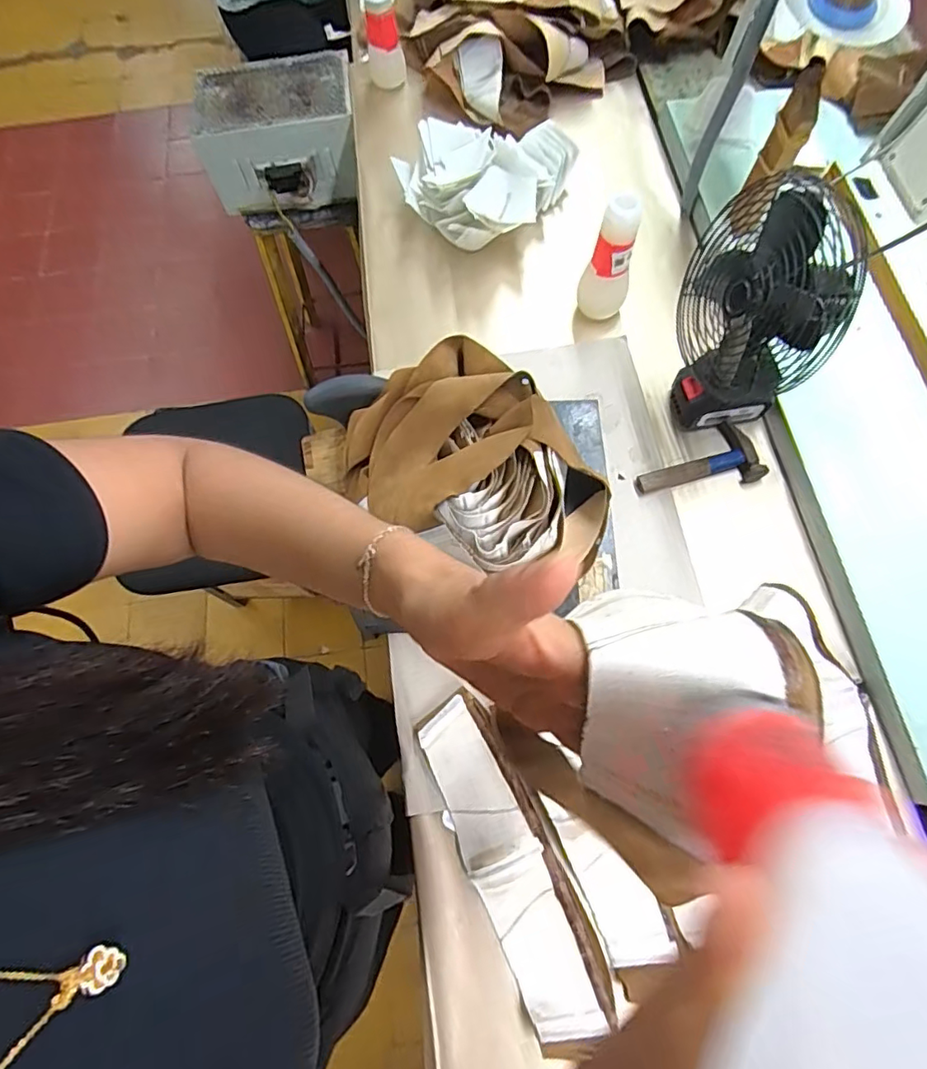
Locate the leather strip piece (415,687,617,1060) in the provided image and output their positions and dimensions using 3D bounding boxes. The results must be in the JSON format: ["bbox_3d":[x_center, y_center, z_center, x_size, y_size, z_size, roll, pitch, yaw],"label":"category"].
[{"bbox_3d":[0.046,0.330,0.568,0.087,0.037,0.320,-25,71,-8],"label":"leather strip piece"}]

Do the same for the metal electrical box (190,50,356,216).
[{"bbox_3d":[-0.361,-0.794,1.096,0.299,0.148,0.226,-3,70,0],"label":"metal electrical box"}]

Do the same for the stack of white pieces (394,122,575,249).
[{"bbox_3d":[0.048,-0.543,0.862,0.282,0.104,0.180,-11,70,-3],"label":"stack of white pieces"}]

